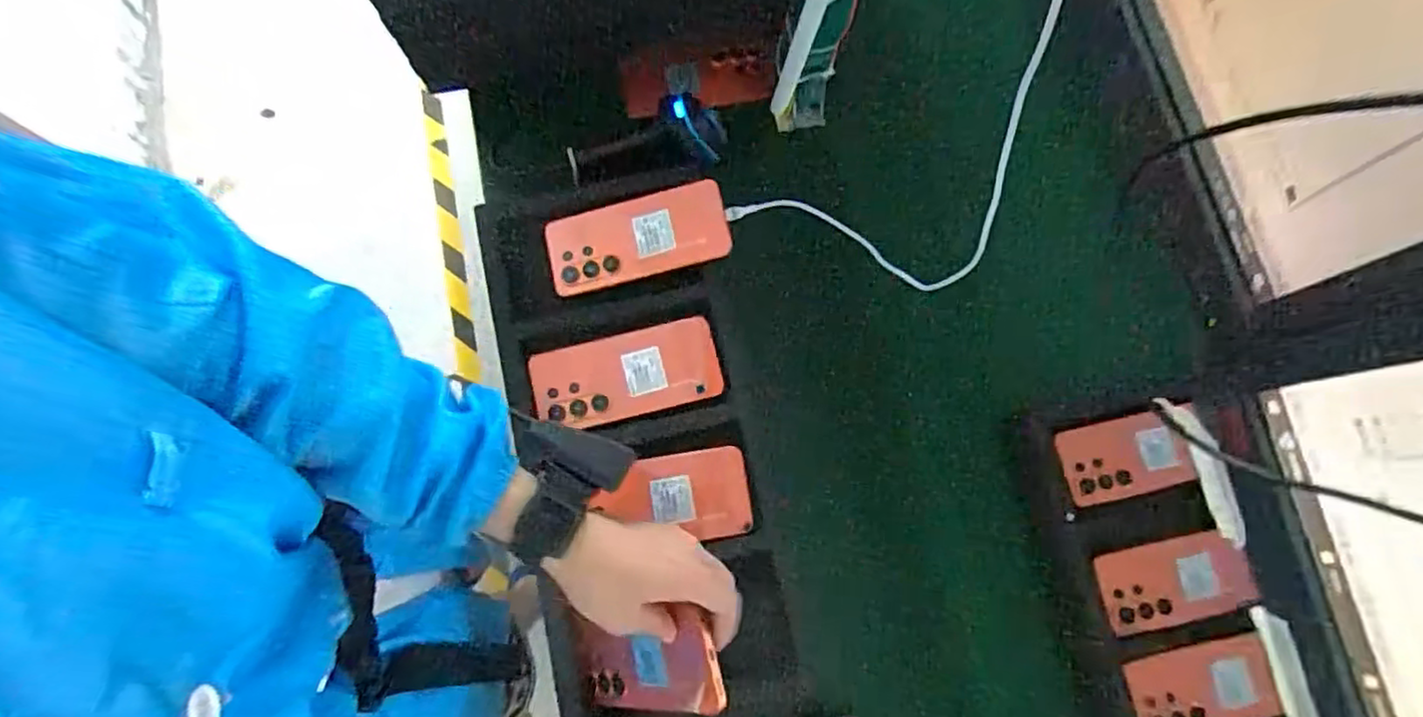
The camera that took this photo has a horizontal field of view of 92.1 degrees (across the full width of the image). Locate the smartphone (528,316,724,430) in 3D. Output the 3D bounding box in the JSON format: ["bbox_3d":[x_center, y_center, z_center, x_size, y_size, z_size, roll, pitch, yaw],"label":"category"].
[{"bbox_3d":[-0.078,0.016,0.636,0.168,0.009,0.079,-12,79,-4],"label":"smartphone"}]

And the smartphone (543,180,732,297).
[{"bbox_3d":[-0.071,-0.114,0.654,0.171,0.008,0.076,-13,87,4],"label":"smartphone"}]

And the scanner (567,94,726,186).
[{"bbox_3d":[-0.070,-0.225,0.714,0.163,0.051,0.073,-12,79,-5],"label":"scanner"}]

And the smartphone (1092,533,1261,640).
[{"bbox_3d":[0.462,0.219,0.679,0.147,0.008,0.076,-12,79,-6],"label":"smartphone"}]

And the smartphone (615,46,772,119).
[{"bbox_3d":[-0.018,-0.339,0.836,0.185,0.067,0.015,-3,34,10],"label":"smartphone"}]

